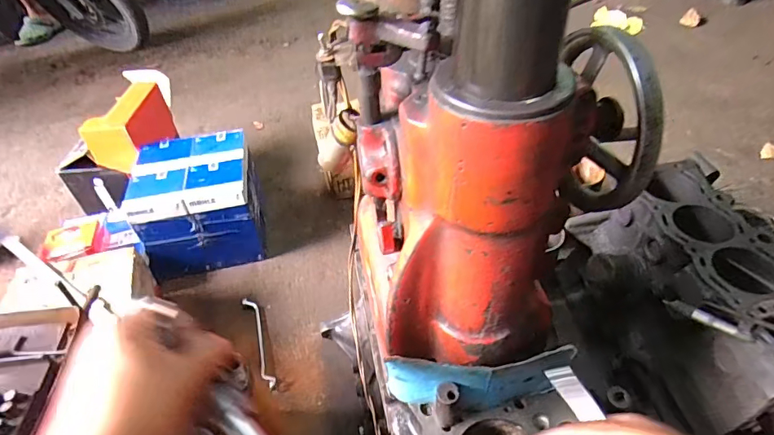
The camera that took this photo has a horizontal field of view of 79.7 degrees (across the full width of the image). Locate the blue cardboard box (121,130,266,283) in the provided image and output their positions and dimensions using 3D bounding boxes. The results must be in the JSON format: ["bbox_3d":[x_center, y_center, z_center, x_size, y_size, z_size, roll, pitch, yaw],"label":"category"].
[{"bbox_3d":[-0.424,-0.032,1.076,0.234,0.226,0.255,-10,44,-6],"label":"blue cardboard box"}]

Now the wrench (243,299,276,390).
[{"bbox_3d":[-0.251,0.240,0.917,0.028,0.021,0.224,-19,47,-15],"label":"wrench"}]

